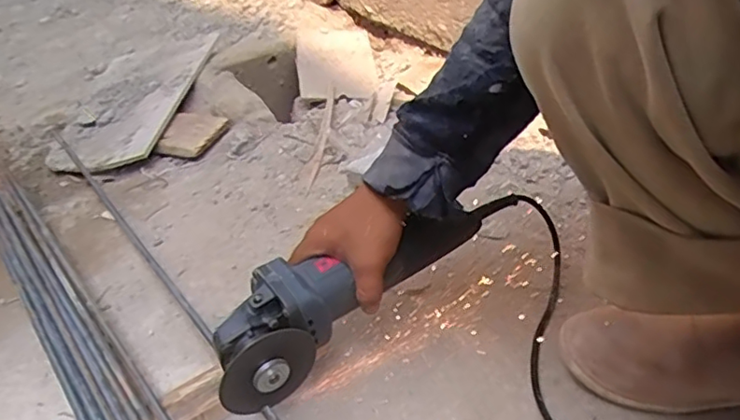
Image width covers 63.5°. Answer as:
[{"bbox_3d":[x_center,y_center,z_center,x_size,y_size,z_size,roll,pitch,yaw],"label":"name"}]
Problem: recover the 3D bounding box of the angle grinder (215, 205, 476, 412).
[{"bbox_3d":[-0.020,0.067,0.524,0.267,0.072,0.075,-29,44,-28],"label":"angle grinder"}]

